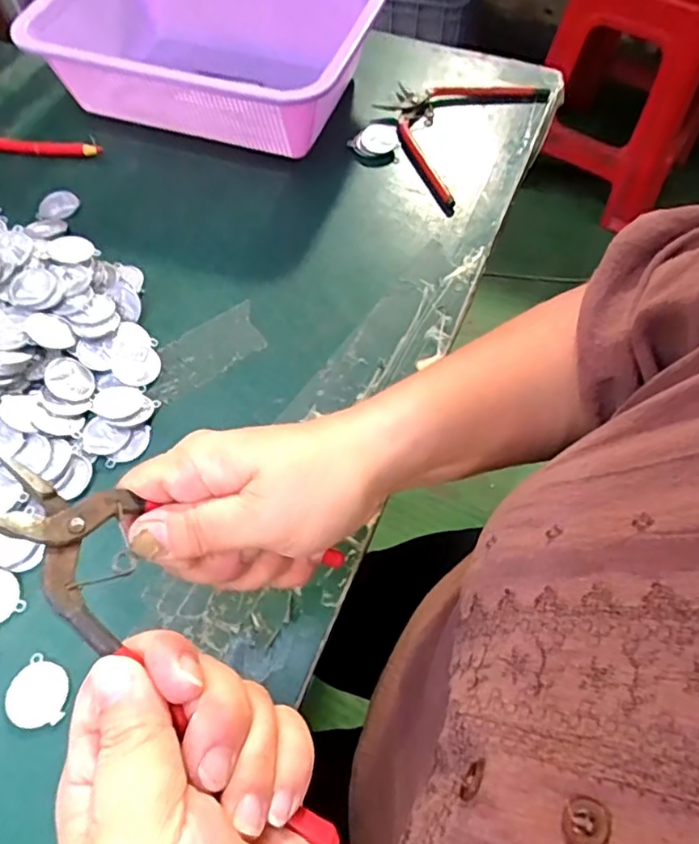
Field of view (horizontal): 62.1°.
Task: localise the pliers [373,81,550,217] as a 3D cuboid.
[{"bbox_3d":[0.080,-0.256,0.492,0.113,0.011,0.182,31,66,16],"label":"pliers"}]

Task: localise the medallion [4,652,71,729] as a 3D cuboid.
[{"bbox_3d":[-0.154,0.136,0.289,0.032,0.004,0.029,22,64,11],"label":"medallion"}]

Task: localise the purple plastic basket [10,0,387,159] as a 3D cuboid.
[{"bbox_3d":[-0.112,-0.311,0.487,0.242,0.081,0.183,15,63,8],"label":"purple plastic basket"}]

